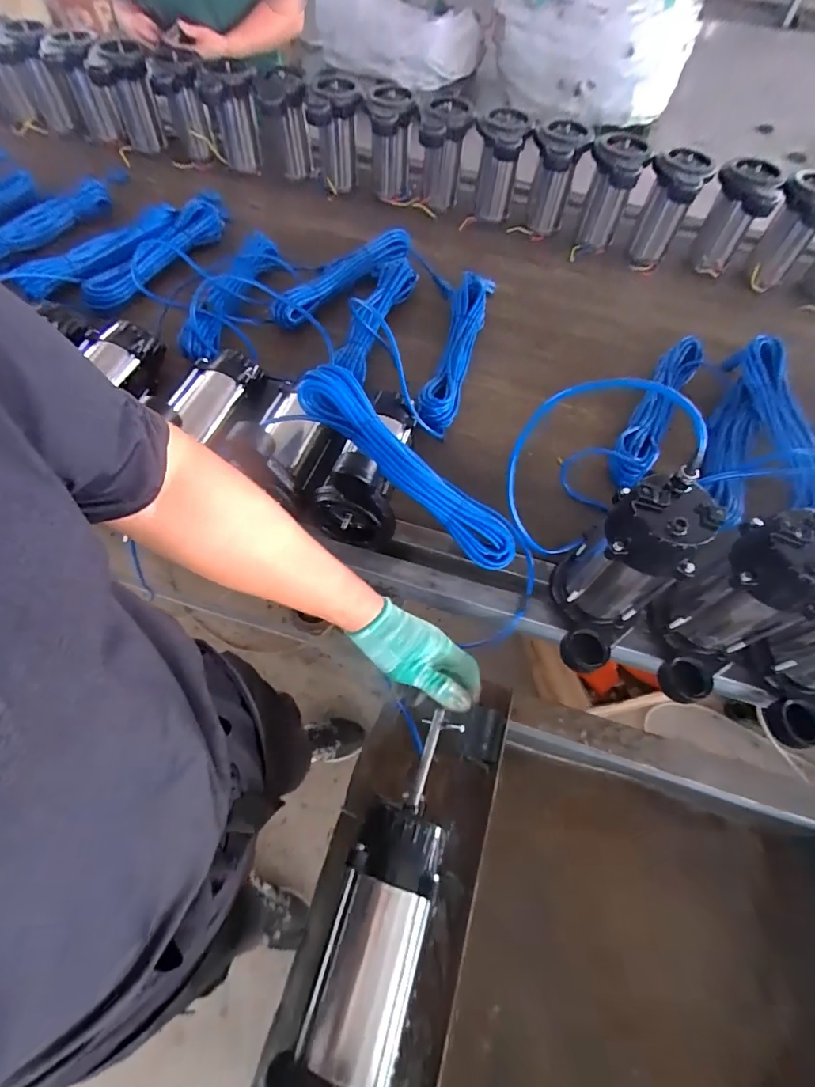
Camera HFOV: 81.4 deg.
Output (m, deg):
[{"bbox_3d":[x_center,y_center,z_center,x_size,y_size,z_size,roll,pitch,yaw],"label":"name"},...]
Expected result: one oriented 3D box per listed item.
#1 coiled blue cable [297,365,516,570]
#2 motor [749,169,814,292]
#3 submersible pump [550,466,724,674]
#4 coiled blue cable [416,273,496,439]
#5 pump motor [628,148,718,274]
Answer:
[{"bbox_3d":[0.006,-0.101,0.652,0.365,0.054,0.072,41,64,-8],"label":"coiled blue cable"},{"bbox_3d":[0.786,-0.633,0.984,0.115,0.195,0.118,31,64,14],"label":"motor"},{"bbox_3d":[0.244,0.041,0.553,0.121,0.233,0.148,36,65,16],"label":"submersible pump"},{"bbox_3d":[0.086,-0.362,0.868,0.077,0.053,0.450,14,61,5],"label":"coiled blue cable"},{"bbox_3d":[0.537,-0.701,1.007,0.112,0.188,0.104,32,64,14],"label":"pump motor"}]

